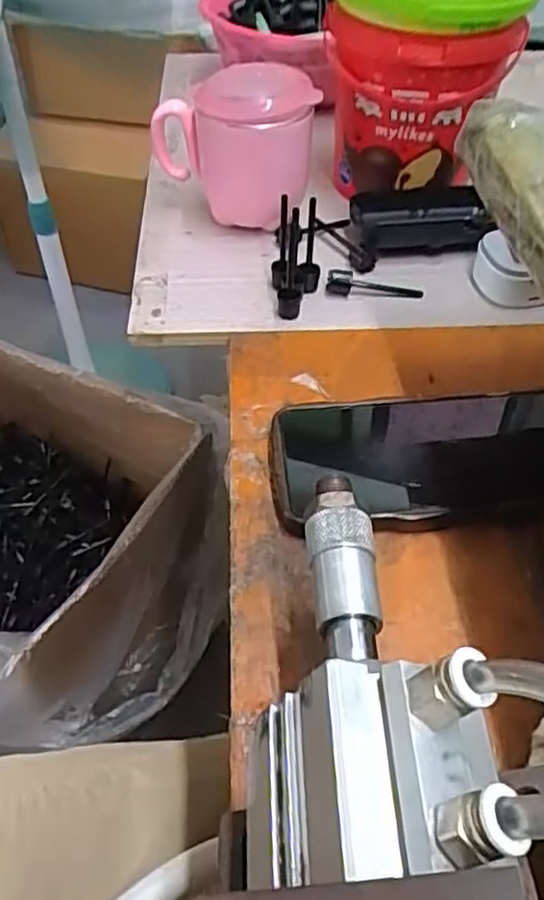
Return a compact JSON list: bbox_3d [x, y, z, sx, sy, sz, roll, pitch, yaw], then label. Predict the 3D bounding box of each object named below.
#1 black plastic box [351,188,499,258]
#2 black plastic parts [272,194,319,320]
[{"bbox_3d":[0.108,-0.166,0.496,0.099,0.024,0.059,2,48,1],"label":"black plastic box"},{"bbox_3d":[0.016,-0.123,0.425,0.029,0.070,0.045,0,48,0],"label":"black plastic parts"}]

